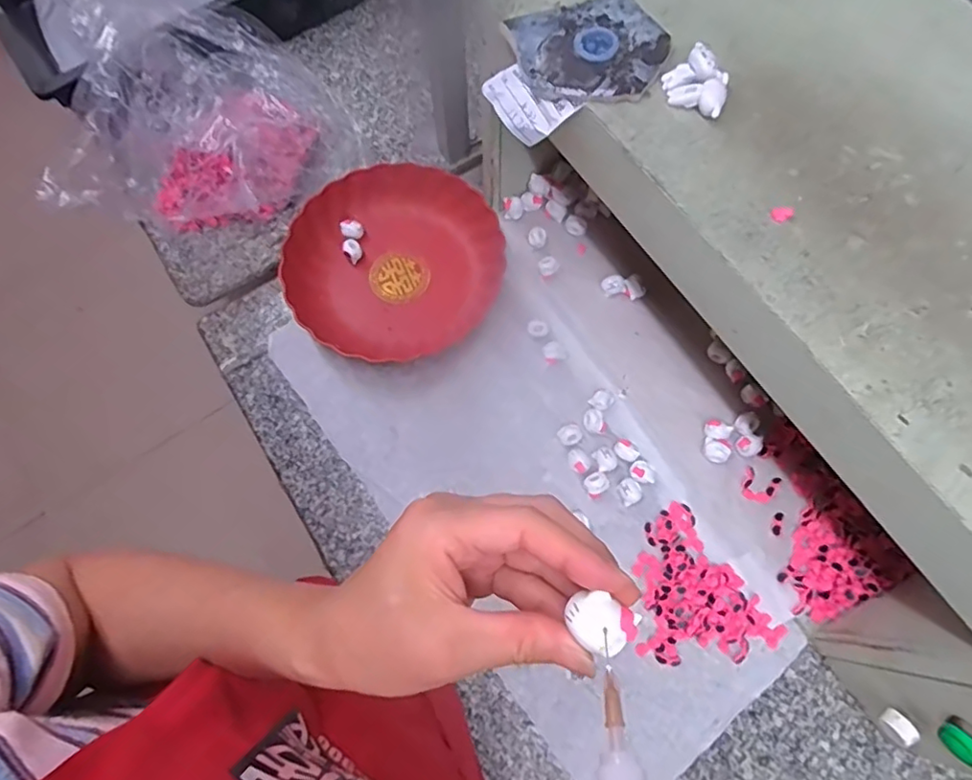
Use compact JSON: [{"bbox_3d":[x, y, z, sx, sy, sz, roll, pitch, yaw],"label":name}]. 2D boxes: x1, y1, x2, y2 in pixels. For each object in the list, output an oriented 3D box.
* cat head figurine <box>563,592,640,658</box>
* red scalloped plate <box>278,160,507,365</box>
[{"bbox_3d":[0.043,0.087,0.214,0.025,0.010,0.020,37,76,13],"label":"cat head figurine"},{"bbox_3d":[-0.104,-0.152,0.661,0.238,0.047,0.226,0,71,1],"label":"red scalloped plate"}]

